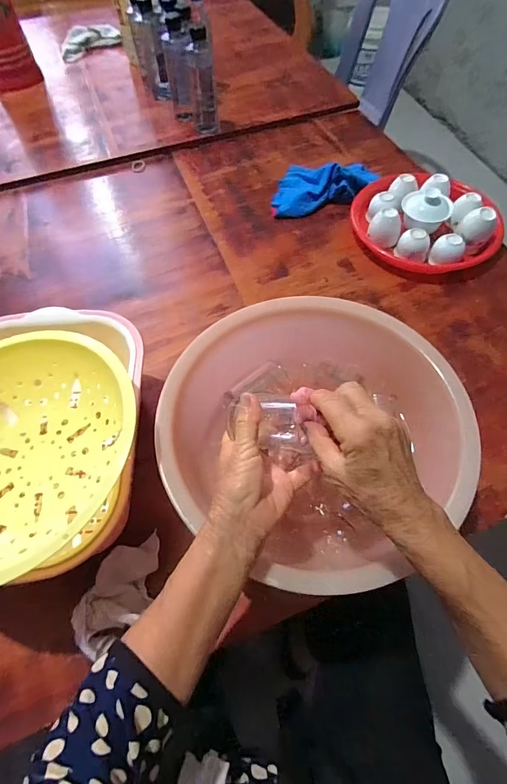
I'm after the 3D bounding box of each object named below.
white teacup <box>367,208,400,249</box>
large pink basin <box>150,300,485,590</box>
[{"bbox_3d":[0.225,-0.280,0.670,0.054,0.045,0.043,13,62,9],"label":"white teacup"},{"bbox_3d":[0.073,0.056,0.454,0.320,0.110,0.288,-36,66,-17],"label":"large pink basin"}]

